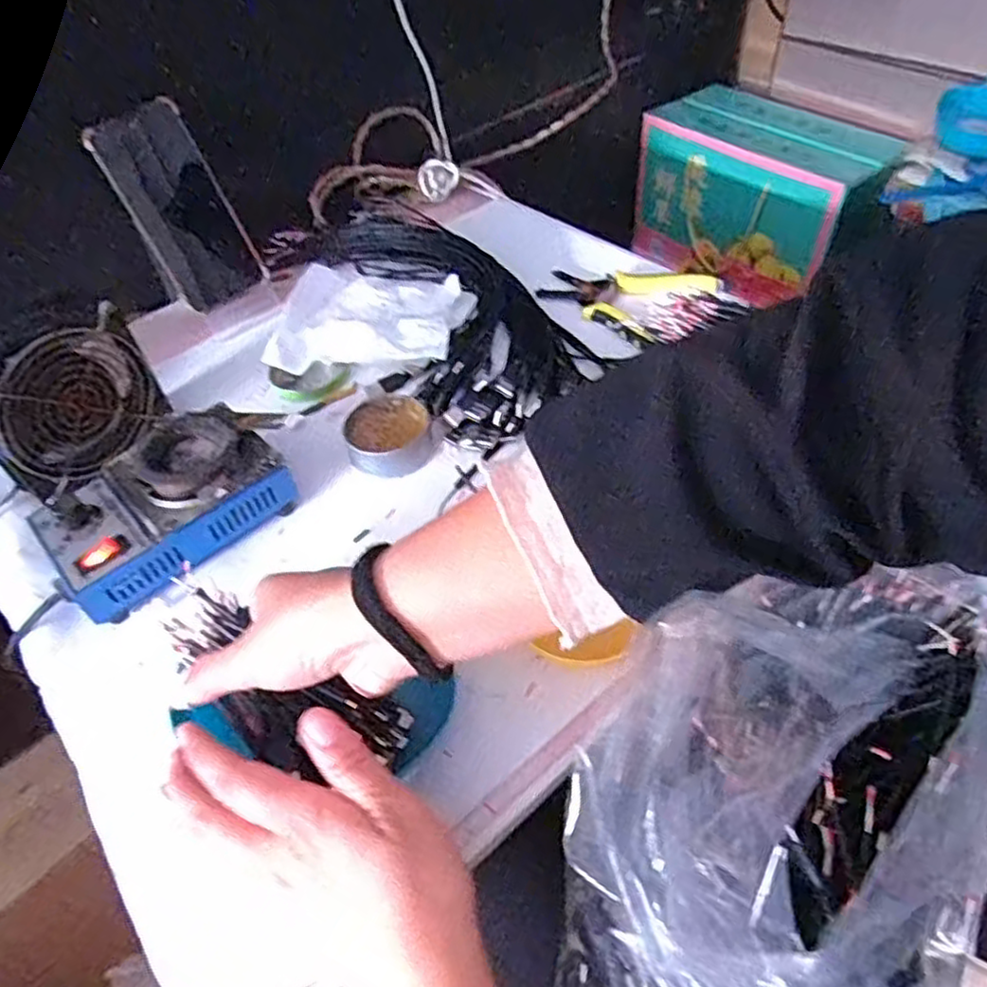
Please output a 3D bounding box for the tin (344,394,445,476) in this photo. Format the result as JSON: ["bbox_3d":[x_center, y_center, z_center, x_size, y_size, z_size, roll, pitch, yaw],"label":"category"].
[{"bbox_3d":[-0.076,-0.044,0.538,0.069,0.024,0.064,-3,49,3],"label":"tin"}]

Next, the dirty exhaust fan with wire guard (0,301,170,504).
[{"bbox_3d":[-0.301,-0.065,0.514,0.026,0.100,0.111,16,50,37],"label":"dirty exhaust fan with wire guard"}]

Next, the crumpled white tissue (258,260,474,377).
[{"bbox_3d":[-0.102,-0.166,0.633,0.153,0.033,0.163,3,50,8],"label":"crumpled white tissue"}]

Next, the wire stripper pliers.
[{"bbox_3d":[0.119,-0.189,0.645,0.147,0.017,0.102,28,57,26],"label":"wire stripper pliers"}]

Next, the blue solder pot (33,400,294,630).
[{"bbox_3d":[-0.224,0.008,0.484,0.149,0.058,0.098,-38,56,-24],"label":"blue solder pot"}]

